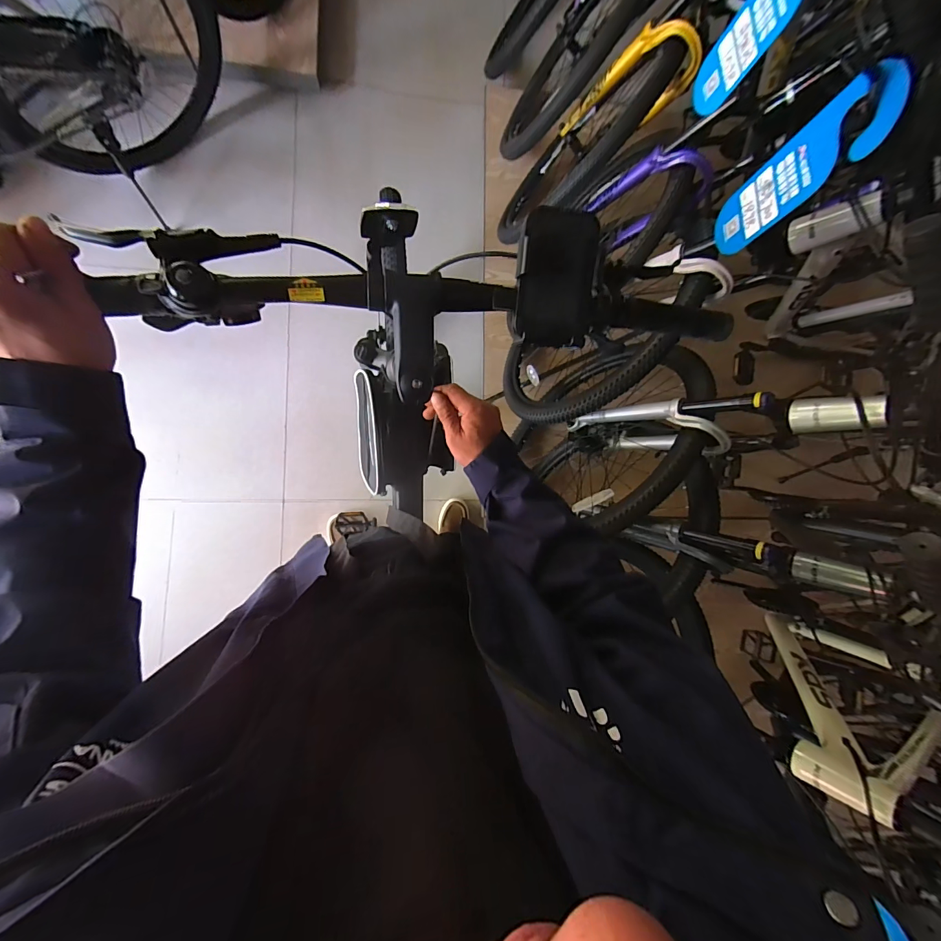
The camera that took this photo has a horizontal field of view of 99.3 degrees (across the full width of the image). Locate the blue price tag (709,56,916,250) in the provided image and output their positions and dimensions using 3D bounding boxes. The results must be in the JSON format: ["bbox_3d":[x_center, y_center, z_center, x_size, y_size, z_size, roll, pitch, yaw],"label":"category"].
[{"bbox_3d":[0.451,-0.415,0.566,0.009,0.277,0.094,-6,89,-8],"label":"blue price tag"}]

